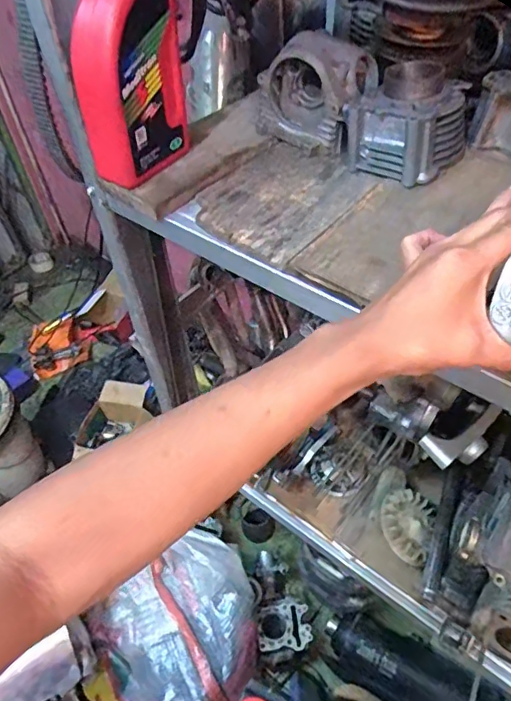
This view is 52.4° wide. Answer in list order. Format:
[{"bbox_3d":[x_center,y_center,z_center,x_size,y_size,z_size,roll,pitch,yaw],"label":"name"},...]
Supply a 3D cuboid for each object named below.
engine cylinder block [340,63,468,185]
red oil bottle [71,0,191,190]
[{"bbox_3d":[0.176,-0.256,0.587,0.105,0.088,0.117,32,58,27],"label":"engine cylinder block"},{"bbox_3d":[-0.131,-0.287,0.525,0.060,0.212,0.109,28,56,24],"label":"red oil bottle"}]

